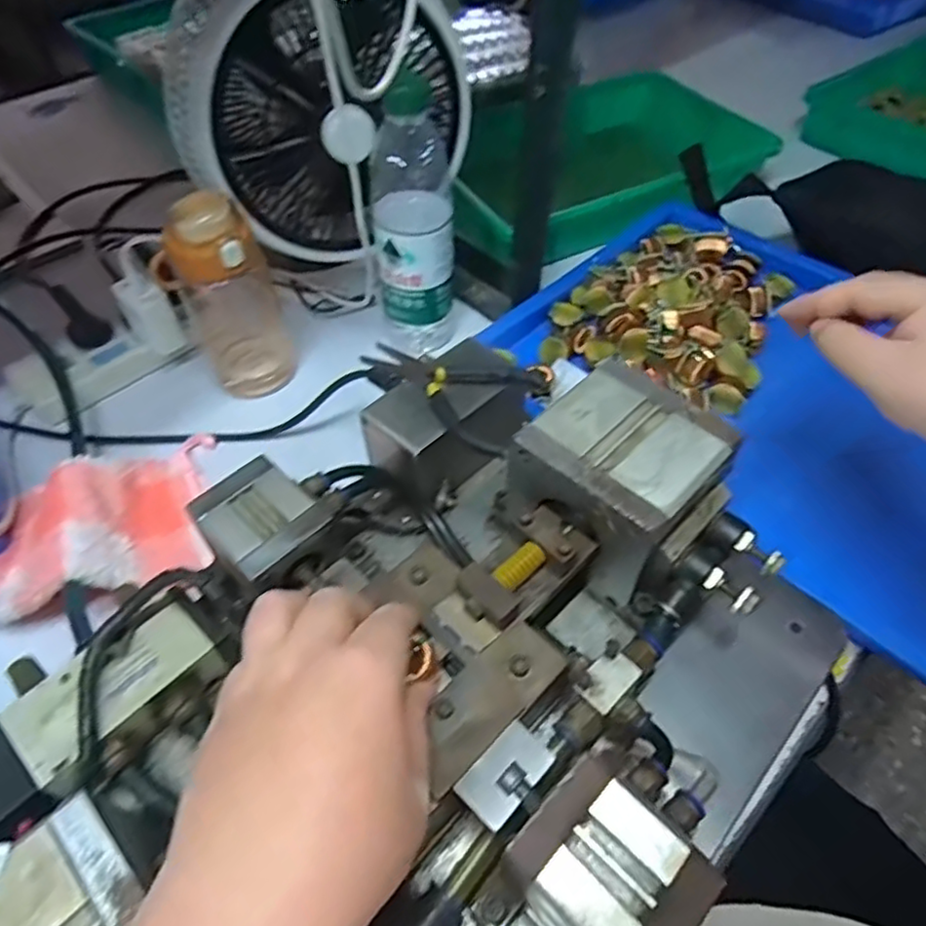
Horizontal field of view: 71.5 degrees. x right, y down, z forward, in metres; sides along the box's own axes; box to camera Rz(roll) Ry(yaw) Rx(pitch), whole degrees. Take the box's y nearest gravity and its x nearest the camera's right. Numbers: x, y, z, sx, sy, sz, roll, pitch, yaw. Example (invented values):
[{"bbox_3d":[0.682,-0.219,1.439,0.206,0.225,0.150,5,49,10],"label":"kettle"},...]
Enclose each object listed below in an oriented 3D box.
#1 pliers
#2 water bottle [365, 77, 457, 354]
[{"bbox_3d":[-0.017,-0.047,0.417,0.126,0.020,0.067,23,55,17],"label":"pliers"},{"bbox_3d":[-0.040,-0.195,0.538,0.066,0.218,0.067,-2,52,-2],"label":"water bottle"}]

